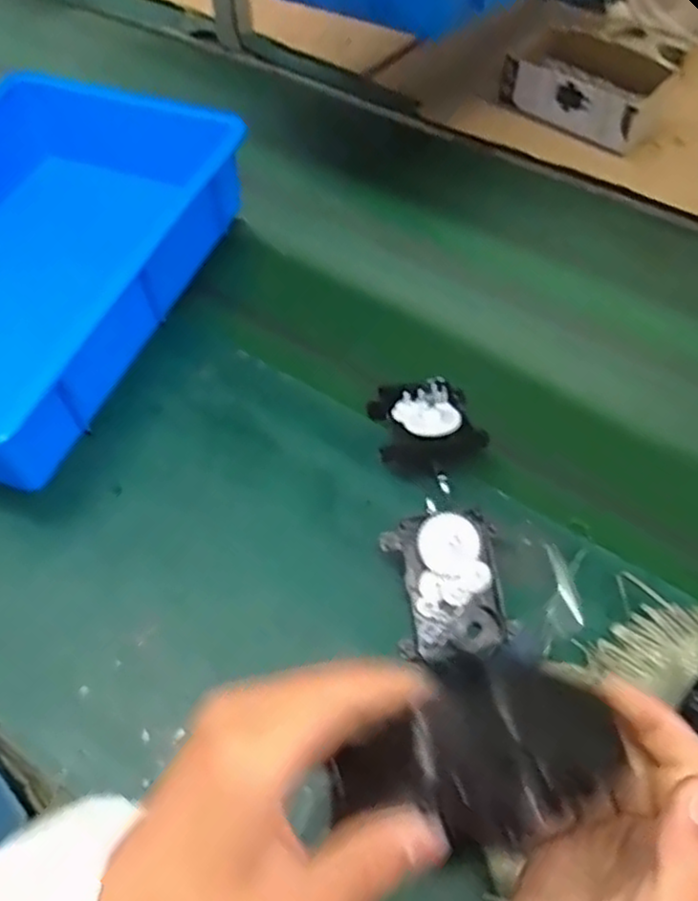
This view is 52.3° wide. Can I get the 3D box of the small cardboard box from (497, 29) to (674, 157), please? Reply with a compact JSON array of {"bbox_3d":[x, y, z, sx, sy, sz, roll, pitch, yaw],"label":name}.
[{"bbox_3d":[0.269,-0.420,0.821,0.179,0.055,0.109,29,60,20],"label":"small cardboard box"}]

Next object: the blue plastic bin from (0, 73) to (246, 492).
[{"bbox_3d":[-0.291,-0.173,0.615,0.267,0.116,0.396,17,56,12],"label":"blue plastic bin"}]

